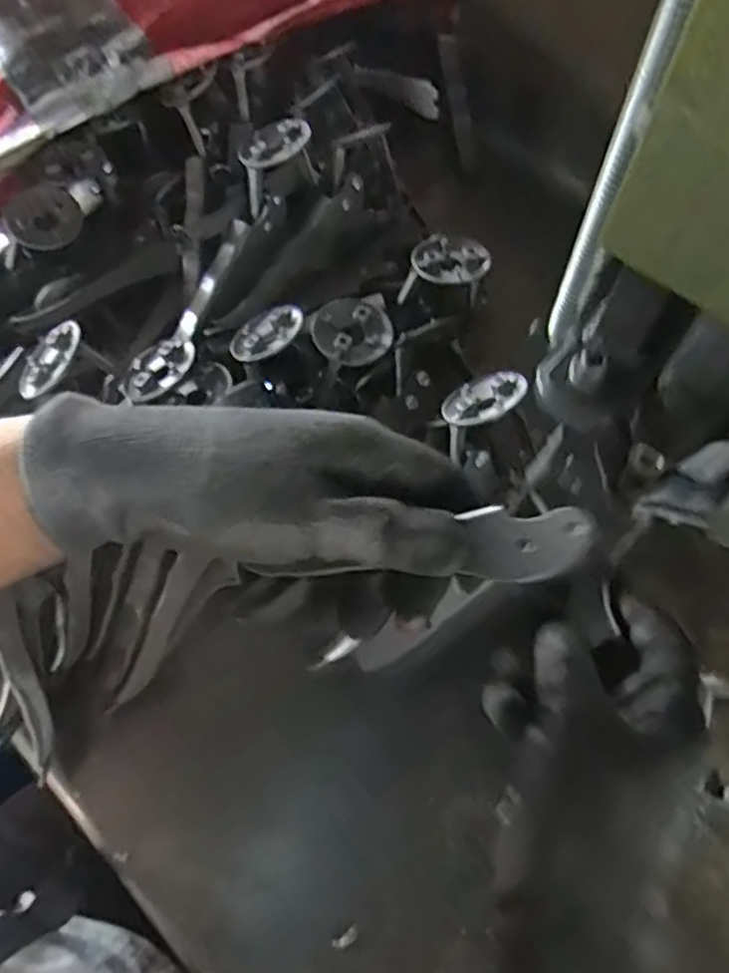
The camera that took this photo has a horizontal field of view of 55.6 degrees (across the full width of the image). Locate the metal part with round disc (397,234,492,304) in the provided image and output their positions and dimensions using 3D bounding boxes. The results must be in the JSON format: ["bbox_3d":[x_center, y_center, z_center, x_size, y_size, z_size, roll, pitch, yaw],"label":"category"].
[{"bbox_3d":[0.047,-0.120,0.393,0.041,0.030,0.039,21,66,10],"label":"metal part with round disc"}]

